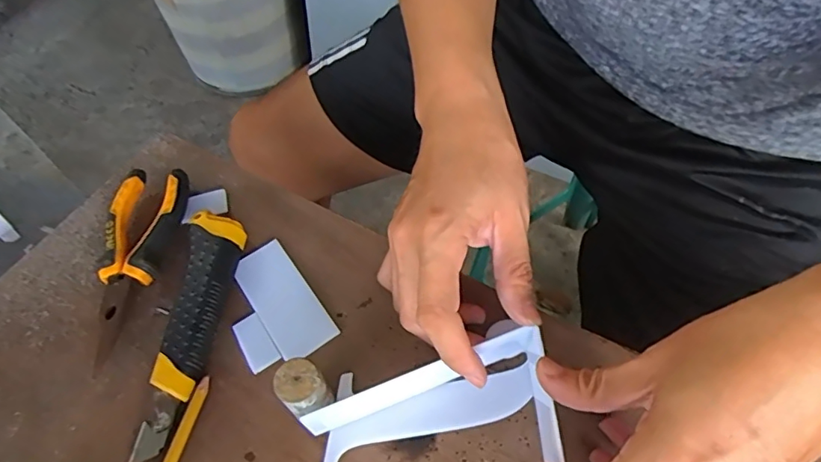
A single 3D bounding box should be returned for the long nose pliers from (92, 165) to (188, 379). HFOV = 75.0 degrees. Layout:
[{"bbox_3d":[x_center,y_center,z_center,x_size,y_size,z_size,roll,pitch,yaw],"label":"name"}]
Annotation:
[{"bbox_3d":[-0.202,0.020,0.383,0.048,0.022,0.149,2,57,6],"label":"long nose pliers"}]

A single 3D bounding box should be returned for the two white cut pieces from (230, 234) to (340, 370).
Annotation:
[{"bbox_3d":[-0.096,0.052,0.368,0.060,0.006,0.085,-29,66,-27],"label":"two white cut pieces"}]

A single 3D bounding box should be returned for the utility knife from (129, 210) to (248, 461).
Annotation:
[{"bbox_3d":[-0.142,0.060,0.351,0.035,0.019,0.161,-1,57,5],"label":"utility knife"}]

